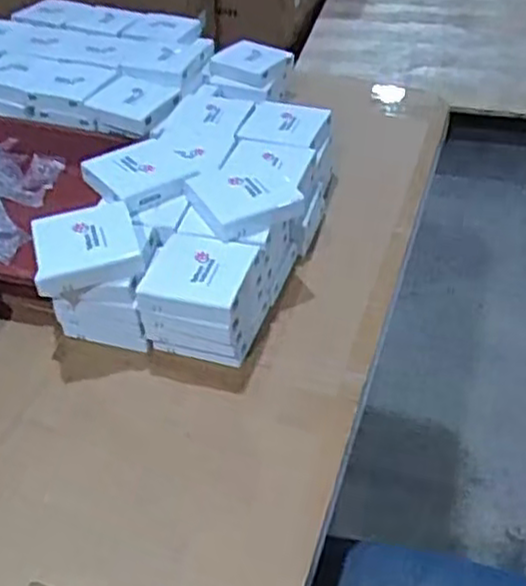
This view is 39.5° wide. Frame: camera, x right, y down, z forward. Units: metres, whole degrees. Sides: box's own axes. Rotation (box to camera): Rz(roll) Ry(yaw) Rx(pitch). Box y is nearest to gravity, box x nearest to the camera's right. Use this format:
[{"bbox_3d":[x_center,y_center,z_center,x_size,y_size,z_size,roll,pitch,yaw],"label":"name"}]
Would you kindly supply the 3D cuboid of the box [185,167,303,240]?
[{"bbox_3d":[-0.019,-0.093,0.697,0.086,0.025,0.094,-20,44,-20],"label":"box"}]

